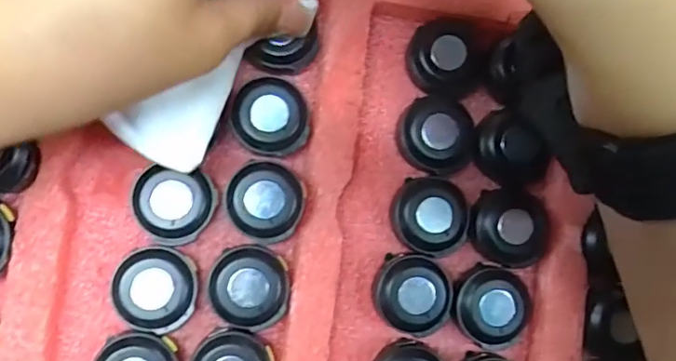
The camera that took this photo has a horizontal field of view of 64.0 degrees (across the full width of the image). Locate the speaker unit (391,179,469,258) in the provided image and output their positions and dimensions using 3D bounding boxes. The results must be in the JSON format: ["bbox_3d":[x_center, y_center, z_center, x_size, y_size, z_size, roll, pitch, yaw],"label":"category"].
[{"bbox_3d":[0.035,0.014,0.209,0.030,0.012,0.028,1,84,-8],"label":"speaker unit"}]

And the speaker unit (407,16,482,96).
[{"bbox_3d":[0.042,-0.048,0.211,0.023,0.018,0.029,-43,94,-7],"label":"speaker unit"}]

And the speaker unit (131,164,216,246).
[{"bbox_3d":[-0.059,0.009,0.197,0.027,0.013,0.026,0,88,-7],"label":"speaker unit"}]

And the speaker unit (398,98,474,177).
[{"bbox_3d":[0.039,-0.018,0.211,0.026,0.012,0.030,-33,92,-7],"label":"speaker unit"}]

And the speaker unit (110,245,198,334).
[{"bbox_3d":[-0.065,0.039,0.194,0.027,0.012,0.029,5,87,-7],"label":"speaker unit"}]

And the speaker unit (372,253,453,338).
[{"bbox_3d":[0.029,0.044,0.206,0.030,0.012,0.029,0,88,-7],"label":"speaker unit"}]

